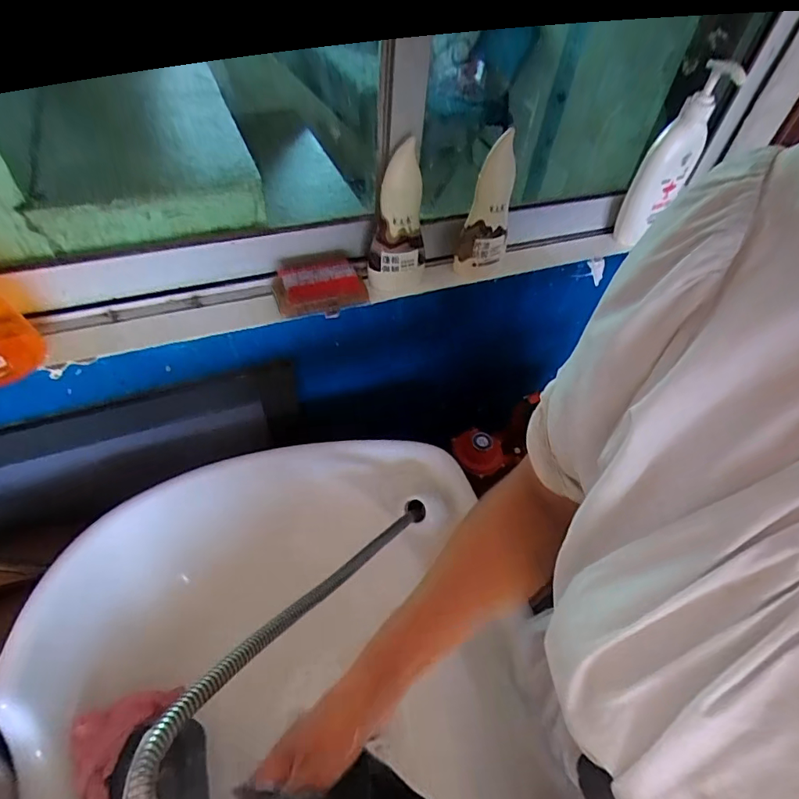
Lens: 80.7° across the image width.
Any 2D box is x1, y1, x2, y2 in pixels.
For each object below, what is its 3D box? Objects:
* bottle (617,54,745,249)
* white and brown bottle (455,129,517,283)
[{"bbox_3d":[0.378,-0.331,0.659,0.075,0.232,0.045,-28,57,-25],"label":"bottle"},{"bbox_3d":[0.118,-0.240,0.609,0.061,0.165,0.057,17,51,9],"label":"white and brown bottle"}]

